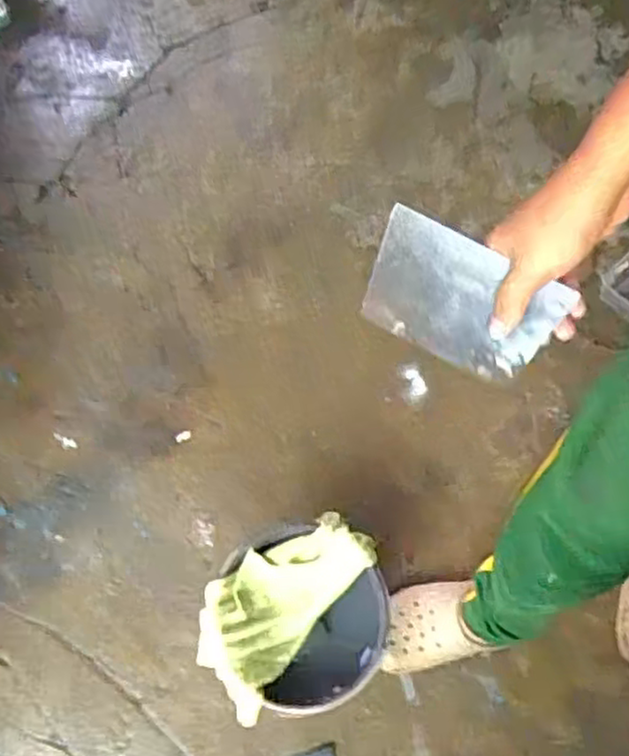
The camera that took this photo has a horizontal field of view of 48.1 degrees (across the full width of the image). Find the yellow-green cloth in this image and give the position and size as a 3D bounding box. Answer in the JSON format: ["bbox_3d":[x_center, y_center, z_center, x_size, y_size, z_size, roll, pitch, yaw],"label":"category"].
[{"bbox_3d":[-0.051,0.287,0.917,0.140,0.057,0.265,36,72,15],"label":"yellow-green cloth"}]

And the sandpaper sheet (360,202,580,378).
[{"bbox_3d":[0.106,-0.057,0.529,0.137,0.103,0.009,27,42,4],"label":"sandpaper sheet"}]

